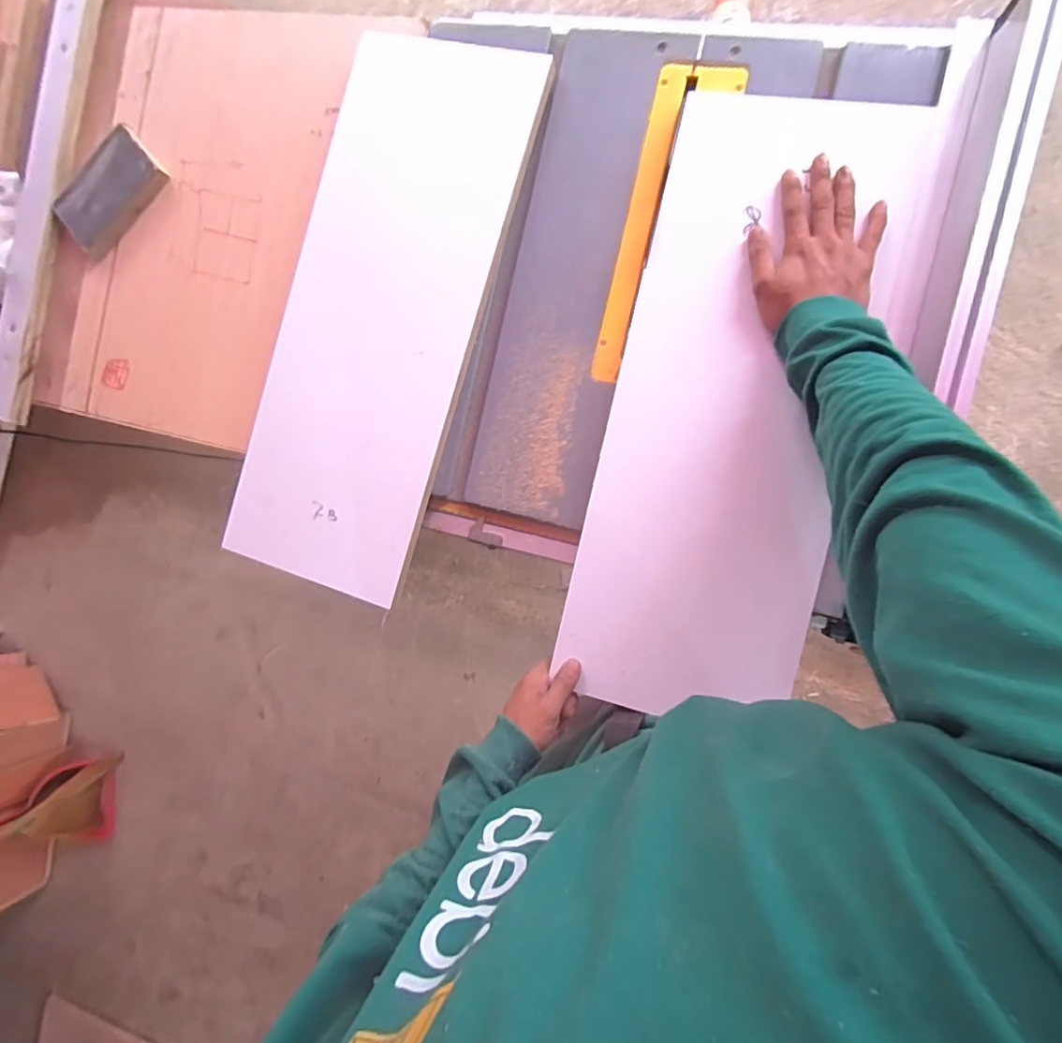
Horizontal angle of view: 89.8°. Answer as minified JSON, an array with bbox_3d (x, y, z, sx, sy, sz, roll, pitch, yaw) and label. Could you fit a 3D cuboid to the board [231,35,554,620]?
[{"bbox_3d":[-0.191,-0.246,0.640,0.261,0.015,0.641,18,93,10],"label":"board"}]

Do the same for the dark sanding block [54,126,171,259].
[{"bbox_3d":[-0.576,-0.449,0.727,0.104,0.019,0.158,43,98,9],"label":"dark sanding block"}]

